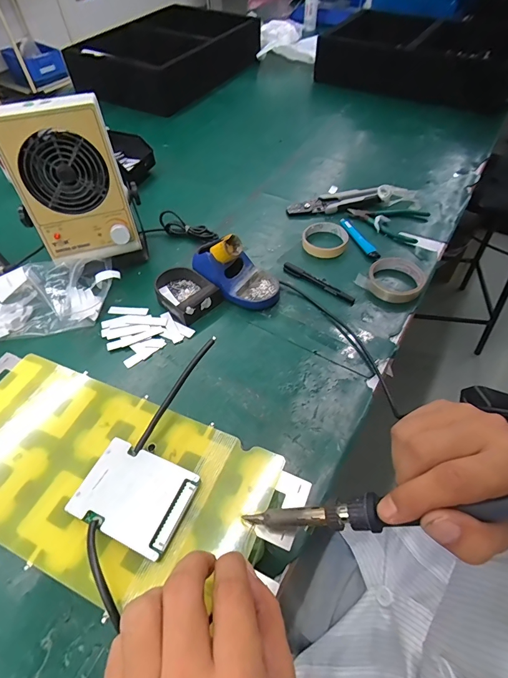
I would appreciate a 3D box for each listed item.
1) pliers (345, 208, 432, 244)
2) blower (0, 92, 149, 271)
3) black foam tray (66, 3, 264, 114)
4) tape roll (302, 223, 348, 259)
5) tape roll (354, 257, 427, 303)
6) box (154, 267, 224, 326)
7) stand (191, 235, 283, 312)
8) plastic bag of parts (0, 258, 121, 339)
[{"bbox_3d":[0.259,-0.238,0.717,0.141,0.019,0.100,22,57,18],"label":"pliers"},{"bbox_3d":[-0.270,-0.222,0.566,0.163,0.231,0.124,-25,56,-17],"label":"blower"},{"bbox_3d":[-0.268,-0.862,1.120,0.405,0.128,0.506,24,57,18],"label":"black foam tray"},{"bbox_3d":[0.131,-0.184,0.675,0.079,0.019,0.079,-1,53,2],"label":"tape roll"},{"bbox_3d":[0.230,-0.098,0.602,0.089,0.022,0.087,-1,53,2],"label":"tape roll"},{"bbox_3d":[-0.116,-0.078,0.593,0.079,0.033,0.113,-39,61,-24],"label":"box"},{"bbox_3d":[-0.027,-0.115,0.586,0.144,0.082,0.085,34,61,24],"label":"stand"},{"bbox_3d":[-0.325,-0.064,0.570,0.226,0.060,0.114,-25,56,-15],"label":"plastic bag of parts"}]

